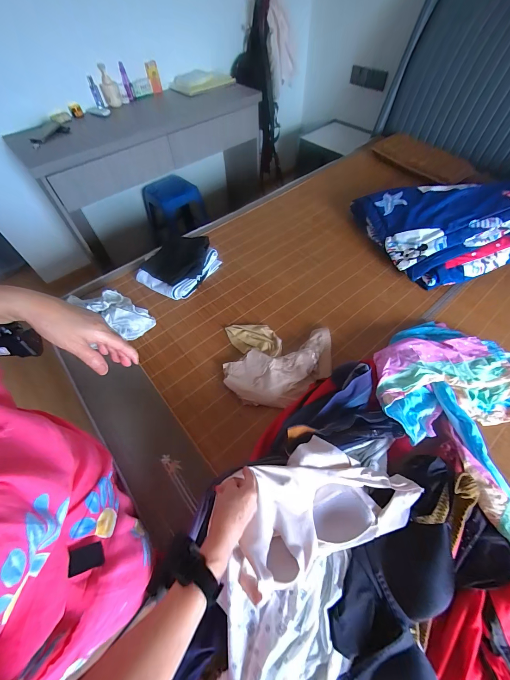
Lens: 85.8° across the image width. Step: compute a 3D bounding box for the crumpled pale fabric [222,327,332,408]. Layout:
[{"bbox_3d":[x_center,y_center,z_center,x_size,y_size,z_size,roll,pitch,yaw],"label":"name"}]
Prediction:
[{"bbox_3d":[0.091,0.077,0.781,0.340,0.048,0.185,-25,59,-13],"label":"crumpled pale fabric"}]

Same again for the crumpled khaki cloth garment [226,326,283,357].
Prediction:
[{"bbox_3d":[-0.006,-0.004,0.847,0.181,0.029,0.106,13,58,11],"label":"crumpled khaki cloth garment"}]

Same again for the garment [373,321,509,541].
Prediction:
[{"bbox_3d":[0.515,0.144,0.694,0.429,0.085,0.459,38,66,24],"label":"garment"}]

